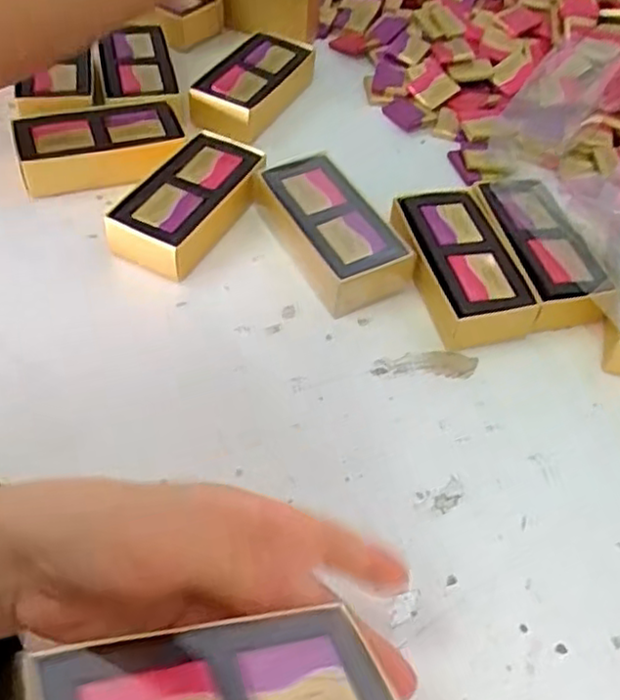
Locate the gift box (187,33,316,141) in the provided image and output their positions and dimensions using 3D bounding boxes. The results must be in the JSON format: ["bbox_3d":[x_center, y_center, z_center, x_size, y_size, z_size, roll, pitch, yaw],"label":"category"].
[{"bbox_3d":[-0.046,-0.207,0.543,0.057,0.030,0.123,22,53,12],"label":"gift box"}]

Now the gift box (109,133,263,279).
[{"bbox_3d":[-0.078,-0.097,0.455,0.057,0.031,0.111,24,53,13],"label":"gift box"}]

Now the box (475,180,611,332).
[{"bbox_3d":[0.149,-0.062,0.452,0.055,0.033,0.118,-7,52,-11],"label":"box"}]

